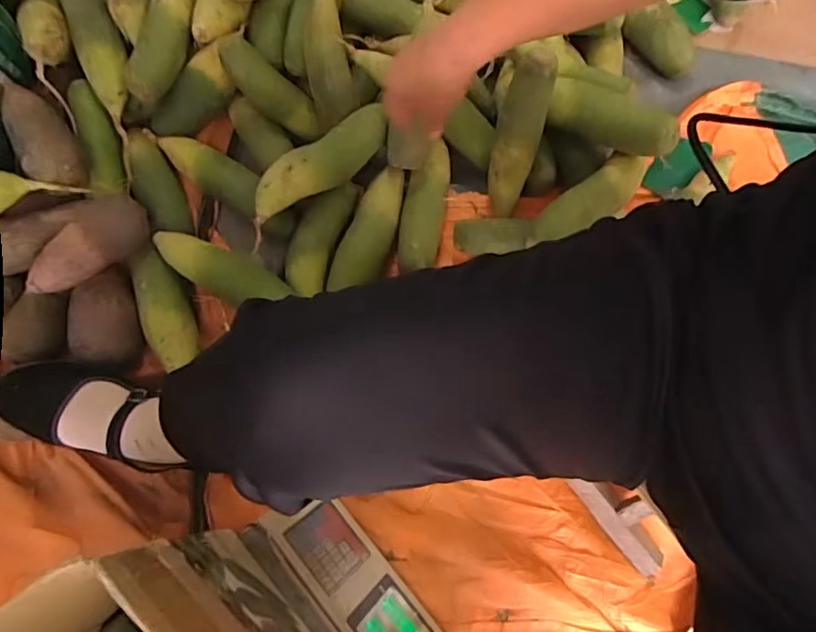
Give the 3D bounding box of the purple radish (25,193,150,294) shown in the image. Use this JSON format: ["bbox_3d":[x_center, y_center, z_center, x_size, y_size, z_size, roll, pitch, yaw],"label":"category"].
[{"bbox_3d":[-0.374,-0.082,0.633,0.149,0.058,0.065,-41,79,-13],"label":"purple radish"}]

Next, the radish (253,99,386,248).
[{"bbox_3d":[-0.114,-0.187,0.685,0.219,0.061,0.064,-41,79,-13],"label":"radish"}]

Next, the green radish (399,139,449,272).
[{"bbox_3d":[0.020,-0.135,0.691,0.053,0.057,0.156,10,73,1],"label":"green radish"}]

